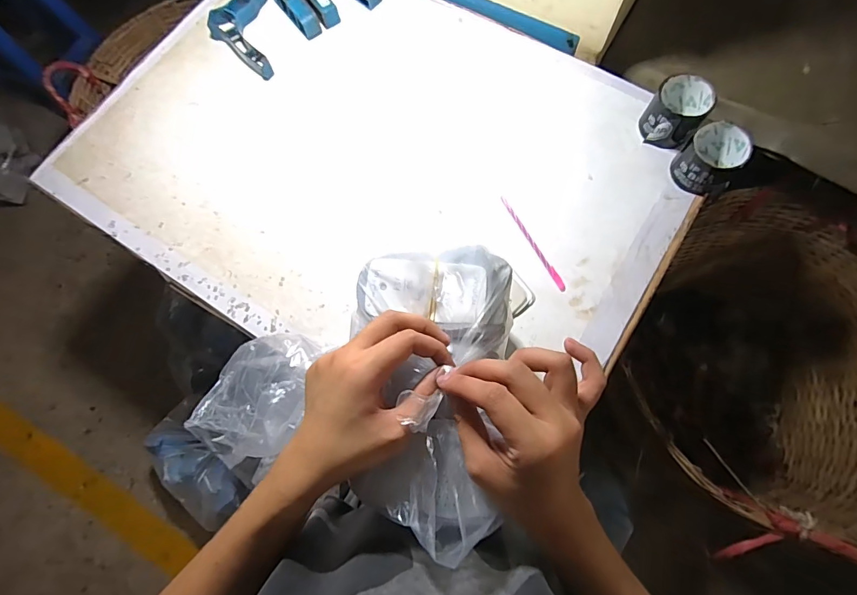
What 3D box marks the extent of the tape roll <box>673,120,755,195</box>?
[{"bbox_3d":[0.440,-0.212,0.657,0.084,0.072,0.092,42,80,12],"label":"tape roll"}]

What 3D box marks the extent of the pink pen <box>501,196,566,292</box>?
[{"bbox_3d":[0.166,-0.088,0.671,0.013,0.007,0.182,-29,75,-6],"label":"pink pen"}]

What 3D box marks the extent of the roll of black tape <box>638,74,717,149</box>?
[{"bbox_3d":[0.402,-0.301,0.683,0.087,0.062,0.102,37,79,11],"label":"roll of black tape"}]

